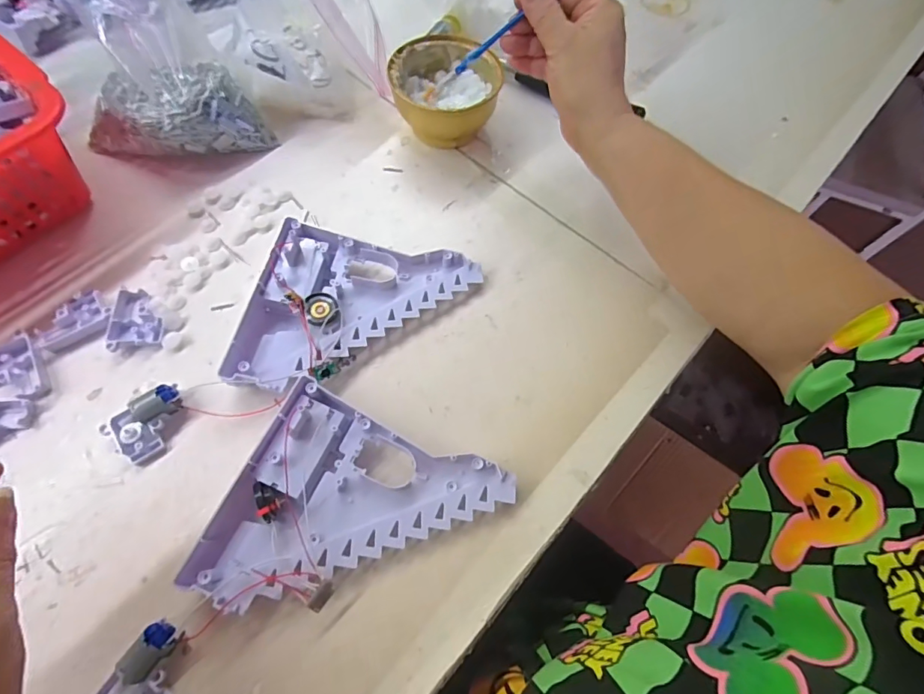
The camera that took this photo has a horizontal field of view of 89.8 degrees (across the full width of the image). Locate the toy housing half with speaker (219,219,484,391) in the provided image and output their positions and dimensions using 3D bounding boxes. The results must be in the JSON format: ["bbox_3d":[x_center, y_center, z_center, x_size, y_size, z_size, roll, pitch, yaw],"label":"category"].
[{"bbox_3d":[-0.093,-0.049,0.357,0.188,0.030,0.110,-31,70,-15],"label":"toy housing half with speaker"}]

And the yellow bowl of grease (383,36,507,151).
[{"bbox_3d":[-0.018,-0.237,0.431,0.094,0.056,0.083,-9,66,-6],"label":"yellow bowl of grease"}]

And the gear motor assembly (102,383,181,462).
[{"bbox_3d":[-0.211,0.052,0.312,0.049,0.020,0.035,-36,71,-17],"label":"gear motor assembly"}]

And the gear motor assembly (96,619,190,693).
[{"bbox_3d":[-0.173,0.181,0.255,0.036,0.016,0.049,22,67,8],"label":"gear motor assembly"}]

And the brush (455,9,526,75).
[{"bbox_3d":[0.042,-0.240,0.338,0.122,0.006,0.006,-22,59,37],"label":"brush"}]

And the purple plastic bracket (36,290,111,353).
[{"bbox_3d":[-0.290,-0.019,0.345,0.049,0.008,0.031,-36,71,-17],"label":"purple plastic bracket"}]

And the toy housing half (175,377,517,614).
[{"bbox_3d":[-0.063,0.109,0.287,0.153,0.027,0.128,22,66,8],"label":"toy housing half"}]

